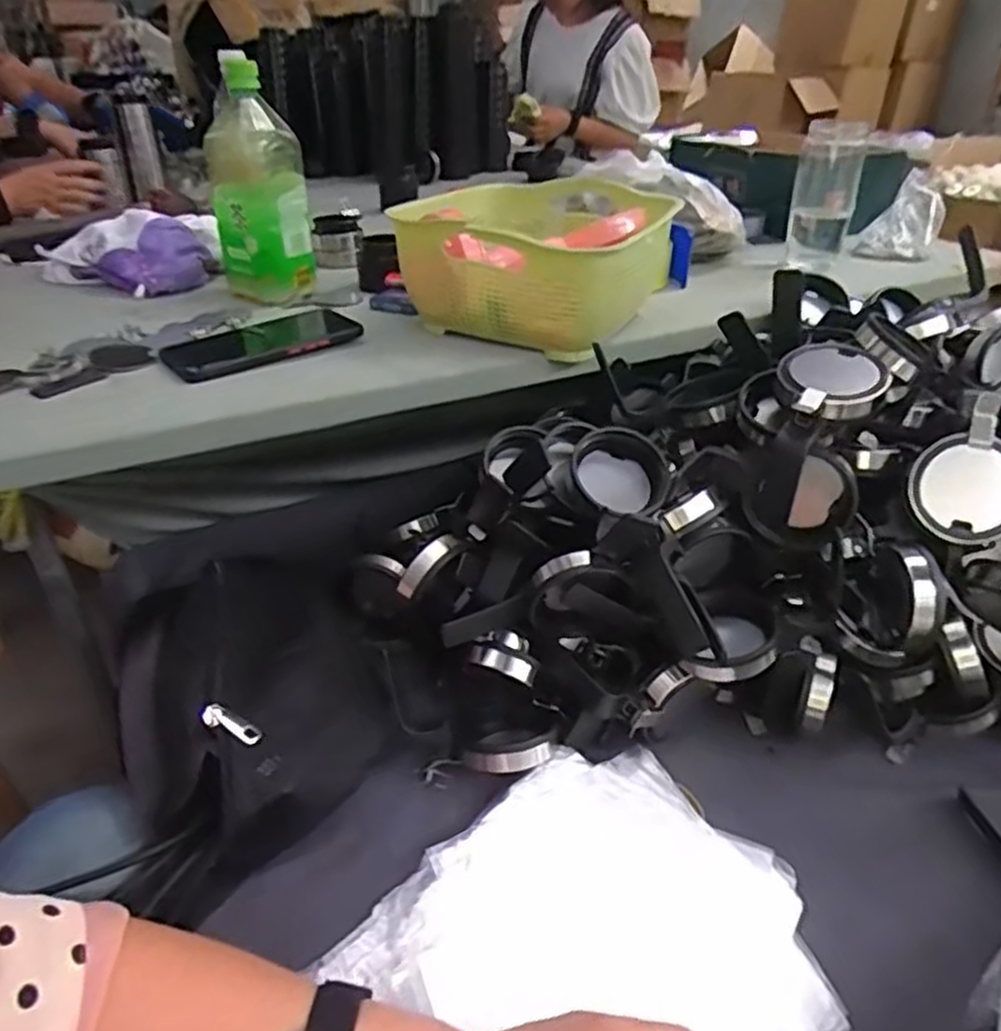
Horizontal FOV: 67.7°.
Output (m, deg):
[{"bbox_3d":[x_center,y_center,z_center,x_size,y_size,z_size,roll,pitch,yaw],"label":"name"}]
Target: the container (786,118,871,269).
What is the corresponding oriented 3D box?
[{"bbox_3d":[0.392,-0.382,0.891,0.080,0.153,0.053,12,35,18],"label":"container"}]

